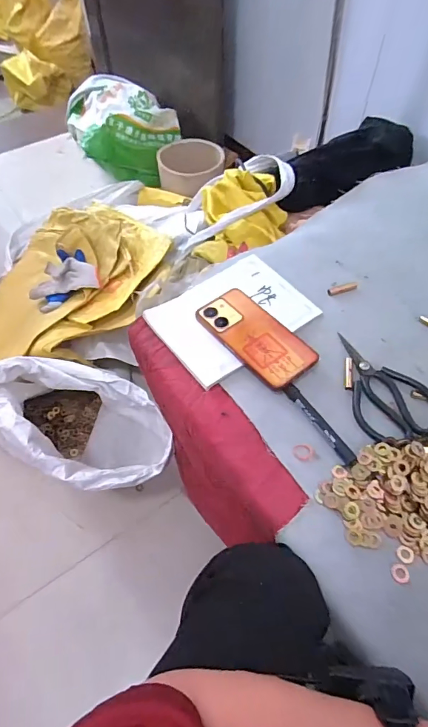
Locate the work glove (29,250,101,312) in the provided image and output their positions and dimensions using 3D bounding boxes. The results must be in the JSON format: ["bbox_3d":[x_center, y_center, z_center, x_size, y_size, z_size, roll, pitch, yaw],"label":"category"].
[{"bbox_3d":[-0.388,-0.219,1.049,0.169,0.065,0.147,-27,60,-16],"label":"work glove"}]

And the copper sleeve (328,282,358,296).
[{"bbox_3d":[0.190,-0.109,0.609,0.047,0.013,0.012,-15,57,-9],"label":"copper sleeve"}]

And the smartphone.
[{"bbox_3d":[0.054,-0.039,0.552,0.077,0.011,0.168,-36,60,-14],"label":"smartphone"}]

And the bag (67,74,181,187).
[{"bbox_3d":[-0.326,-0.834,1.476,0.369,0.231,0.403,-13,57,-8],"label":"bag"}]

